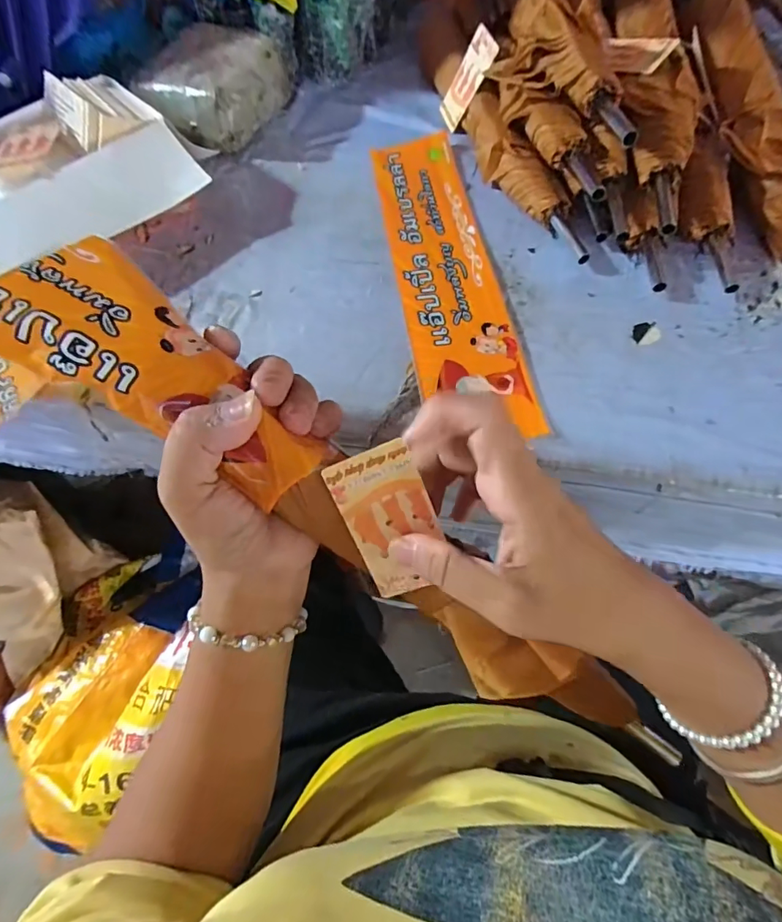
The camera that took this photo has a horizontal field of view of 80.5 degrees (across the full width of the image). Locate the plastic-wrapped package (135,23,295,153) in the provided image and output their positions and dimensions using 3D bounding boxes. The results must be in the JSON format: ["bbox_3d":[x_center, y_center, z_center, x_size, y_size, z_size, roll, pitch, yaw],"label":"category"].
[{"bbox_3d":[-0.177,-0.375,0.464,0.116,0.058,0.129,23,67,13],"label":"plastic-wrapped package"}]

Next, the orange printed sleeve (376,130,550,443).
[{"bbox_3d":[0.041,-0.162,0.374,0.074,0.008,0.326,-9,64,-1],"label":"orange printed sleeve"}]

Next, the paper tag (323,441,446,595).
[{"bbox_3d":[0.001,0.029,0.216,0.039,0.073,0.004,-21,19,6],"label":"paper tag"}]

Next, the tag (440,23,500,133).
[{"bbox_3d":[0.072,-0.359,0.436,0.006,0.074,0.040,-9,66,-32],"label":"tag"}]

